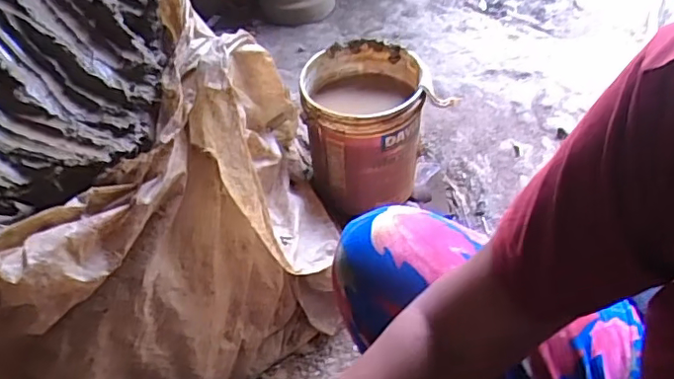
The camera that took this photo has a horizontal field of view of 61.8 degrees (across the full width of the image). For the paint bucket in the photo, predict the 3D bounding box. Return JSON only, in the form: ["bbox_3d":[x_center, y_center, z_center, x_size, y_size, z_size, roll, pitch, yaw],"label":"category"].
[{"bbox_3d":[0.041,-0.093,0.852,0.176,0.202,0.172,-3,46,3],"label":"paint bucket"}]

